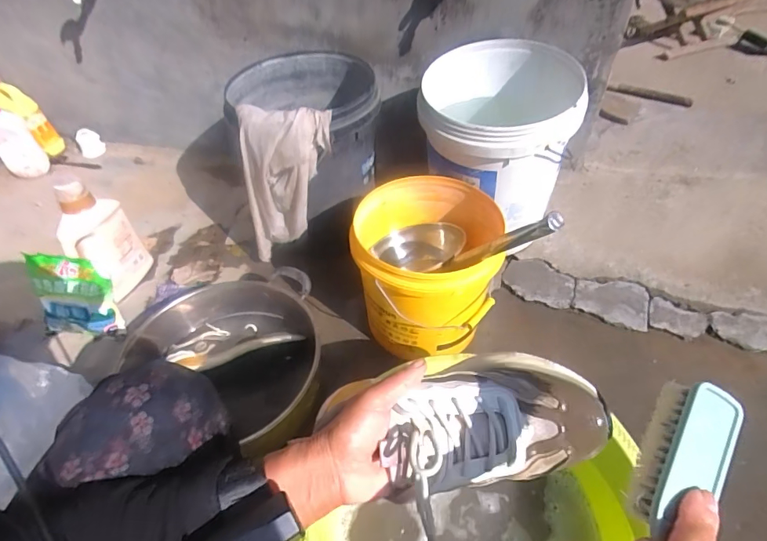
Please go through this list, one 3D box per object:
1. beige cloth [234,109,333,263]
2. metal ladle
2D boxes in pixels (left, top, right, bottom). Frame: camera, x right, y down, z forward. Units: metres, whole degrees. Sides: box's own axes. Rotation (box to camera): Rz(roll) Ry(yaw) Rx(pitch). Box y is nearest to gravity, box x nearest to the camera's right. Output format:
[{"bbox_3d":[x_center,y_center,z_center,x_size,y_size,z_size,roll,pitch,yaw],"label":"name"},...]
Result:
[{"bbox_3d":[-0.228,-0.170,0.919,0.168,0.384,0.079,12,48,-14],"label":"beige cloth"},{"bbox_3d":[0.111,-0.043,0.726,0.150,0.080,0.427,-21,8,-13],"label":"metal ladle"}]

